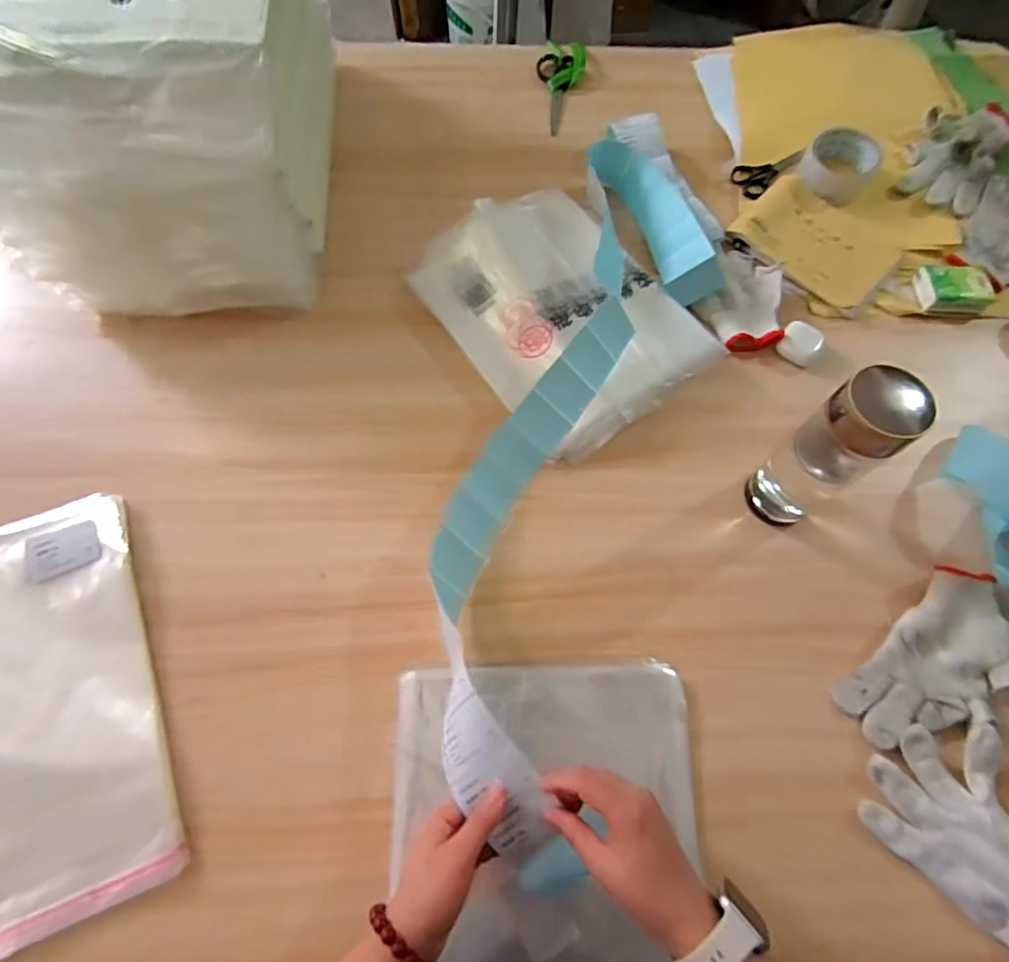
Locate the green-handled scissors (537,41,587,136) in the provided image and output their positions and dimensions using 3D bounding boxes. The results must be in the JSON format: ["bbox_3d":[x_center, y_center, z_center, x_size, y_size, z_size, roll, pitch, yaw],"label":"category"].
[{"bbox_3d":[0.073,-0.569,0.809,0.067,0.017,0.168,12,68,4],"label":"green-handled scissors"}]

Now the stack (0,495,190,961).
[{"bbox_3d":[-0.429,0.199,0.480,0.244,0.021,0.349,-21,69,-9],"label":"stack"}]

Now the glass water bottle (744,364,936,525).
[{"bbox_3d":[0.282,-0.020,0.497,0.072,0.186,0.068,0,67,0],"label":"glass water bottle"}]

